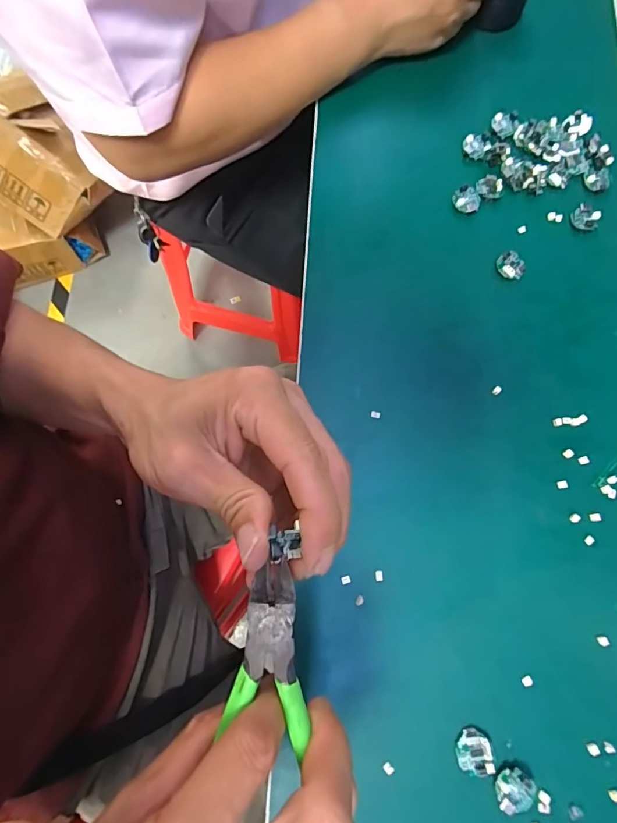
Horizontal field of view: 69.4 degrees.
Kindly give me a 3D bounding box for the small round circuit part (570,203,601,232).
[{"bbox_3d":[0.243,-0.170,0.389,0.022,0.008,0.027,35,79,8],"label":"small round circuit part"}]

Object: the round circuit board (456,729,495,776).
[{"bbox_3d":[0.107,0.220,0.287,0.022,0.006,0.023,0,76,0],"label":"round circuit board"}]

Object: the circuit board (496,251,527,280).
[{"bbox_3d":[0.172,-0.124,0.378,0.024,0.009,0.022,31,78,7],"label":"circuit board"}]

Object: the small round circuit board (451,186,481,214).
[{"bbox_3d":[0.140,-0.187,0.394,0.023,0.006,0.023,0,76,0],"label":"small round circuit board"}]

